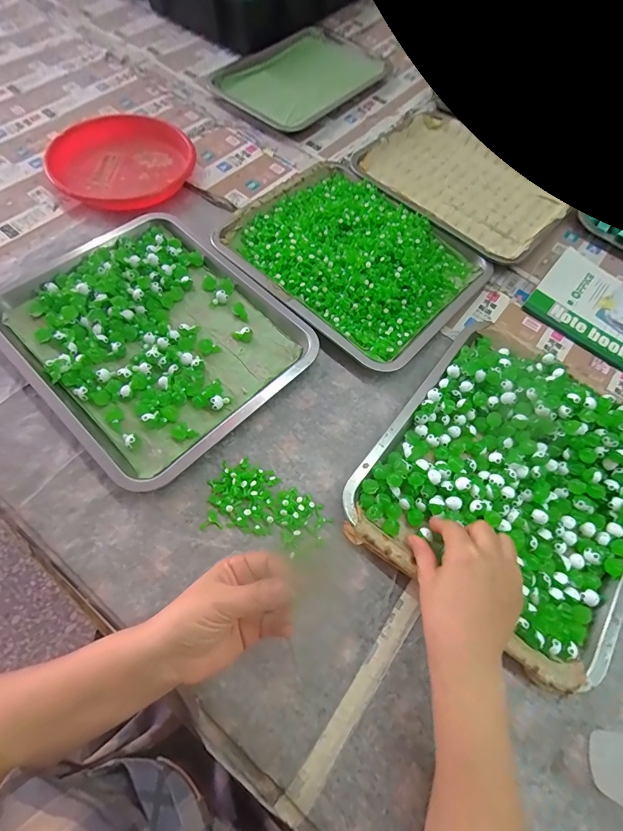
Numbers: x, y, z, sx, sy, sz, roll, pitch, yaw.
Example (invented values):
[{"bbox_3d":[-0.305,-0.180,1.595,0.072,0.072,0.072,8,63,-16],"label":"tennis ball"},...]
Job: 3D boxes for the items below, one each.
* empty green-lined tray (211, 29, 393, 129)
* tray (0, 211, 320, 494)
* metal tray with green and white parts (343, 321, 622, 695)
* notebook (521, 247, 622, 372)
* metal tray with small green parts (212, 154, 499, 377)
[{"bbox_3d":[-0.012,-0.593,0.665,0.186,0.020,0.271,41,71,14],"label":"empty green-lined tray"},{"bbox_3d":[-0.180,-0.097,0.436,0.313,0.021,0.260,42,71,14],"label":"tray"},{"bbox_3d":[0.208,0.058,0.383,0.256,0.037,0.297,37,70,12],"label":"metal tray with green and white parts"},{"bbox_3d":[0.400,-0.132,0.507,0.197,0.013,0.135,38,70,13],"label":"notebook"},{"bbox_3d":[0.058,-0.216,0.502,0.302,0.032,0.249,39,70,13],"label":"metal tray with small green parts"}]

